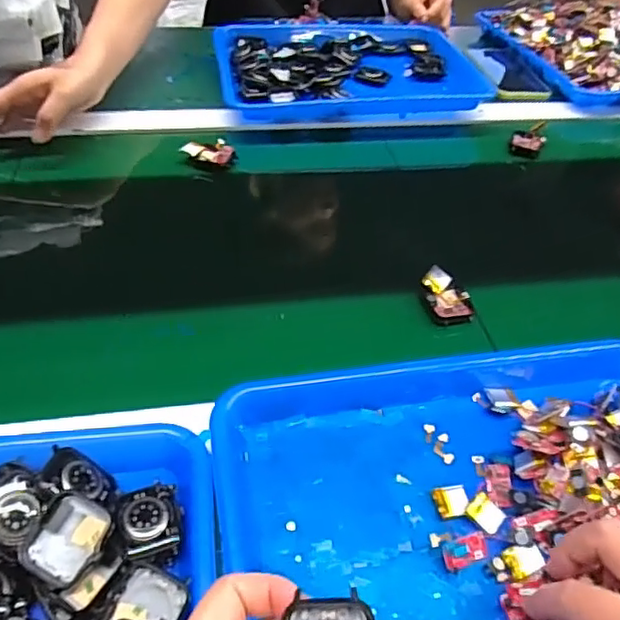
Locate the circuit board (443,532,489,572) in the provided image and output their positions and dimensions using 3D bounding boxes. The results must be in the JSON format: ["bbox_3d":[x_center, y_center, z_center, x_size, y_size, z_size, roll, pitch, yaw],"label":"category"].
[{"bbox_3d":[0.091,0.140,0.348,0.030,0.006,0.014,-14,49,-19],"label":"circuit board"}]

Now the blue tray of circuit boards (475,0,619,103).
[{"bbox_3d":[0.407,-0.385,0.871,0.217,0.066,0.295,-10,47,-16],"label":"blue tray of circuit boards"}]

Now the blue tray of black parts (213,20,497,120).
[{"bbox_3d":[0.047,-0.333,0.796,0.329,0.032,0.279,-1,46,-7],"label":"blue tray of black parts"}]

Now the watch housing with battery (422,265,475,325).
[{"bbox_3d":[0.119,-0.013,0.513,0.038,0.016,0.056,-2,46,-8],"label":"watch housing with battery"}]

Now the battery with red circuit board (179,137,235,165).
[{"bbox_3d":[-0.111,-0.172,0.655,0.055,0.016,0.029,-8,47,-13],"label":"battery with red circuit board"}]

